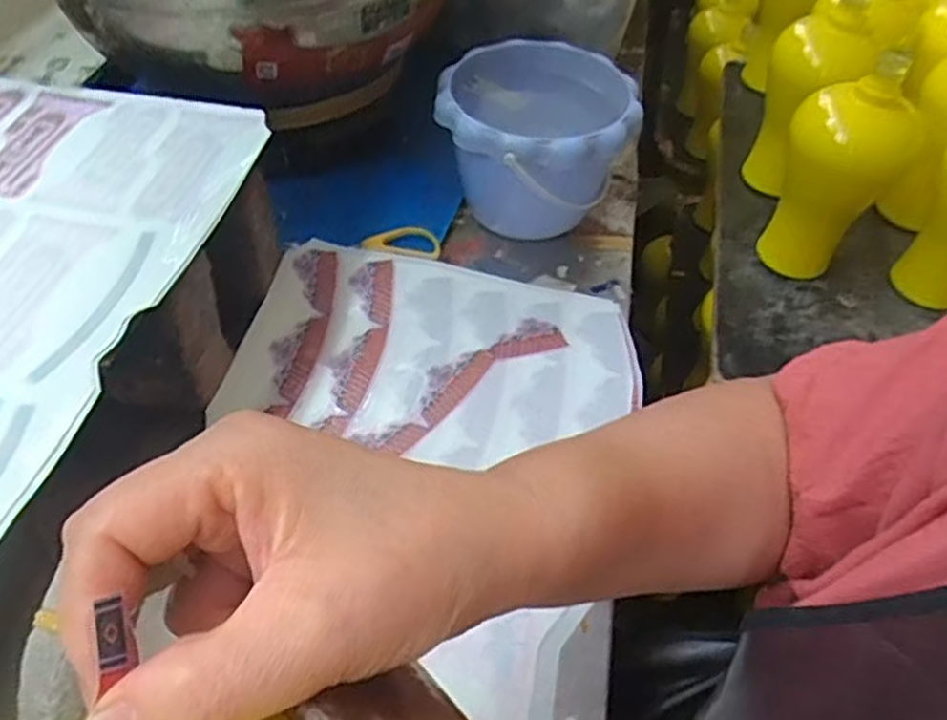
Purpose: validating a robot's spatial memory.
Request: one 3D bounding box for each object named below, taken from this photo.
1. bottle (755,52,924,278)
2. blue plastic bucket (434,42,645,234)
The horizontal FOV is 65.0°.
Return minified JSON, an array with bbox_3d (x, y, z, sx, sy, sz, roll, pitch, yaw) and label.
[{"bbox_3d":[0.330,-0.159,0.700,0.102,0.229,0.085,29,52,17],"label":"bottle"},{"bbox_3d":[0.049,-0.178,0.642,0.159,0.120,0.161,-3,50,-7],"label":"blue plastic bucket"}]

